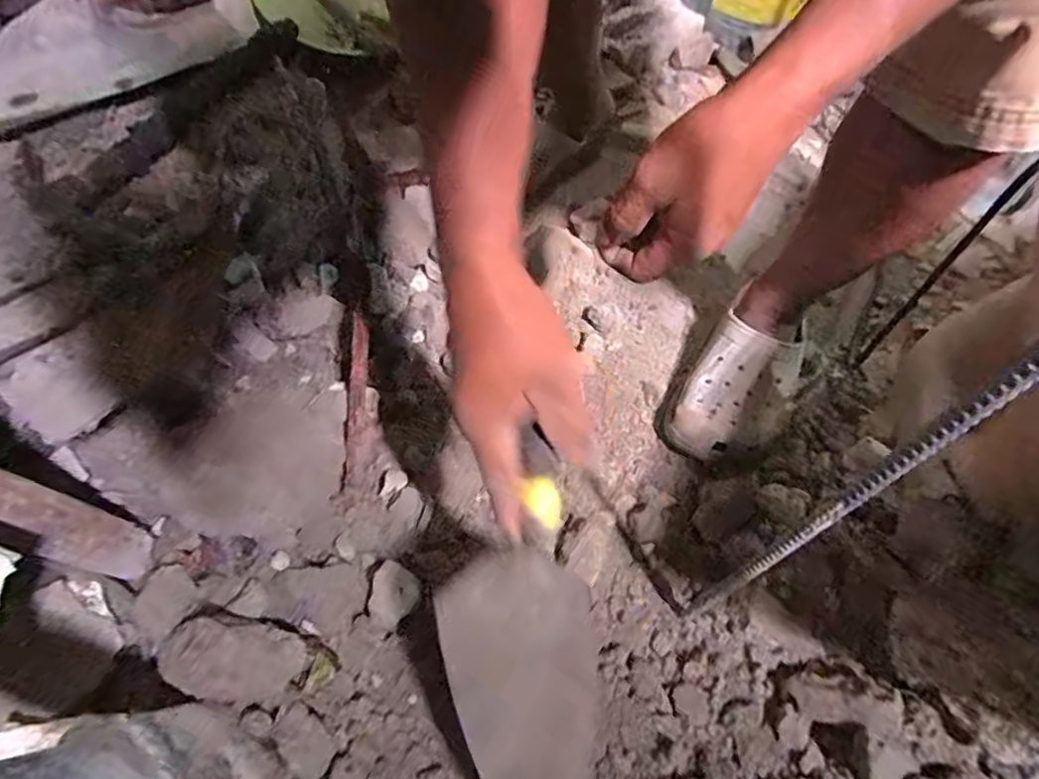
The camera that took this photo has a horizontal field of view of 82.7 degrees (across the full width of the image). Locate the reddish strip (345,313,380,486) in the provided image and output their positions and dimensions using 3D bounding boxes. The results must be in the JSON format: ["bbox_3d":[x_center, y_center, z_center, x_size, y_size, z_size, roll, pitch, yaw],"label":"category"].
[{"bbox_3d":[-0.145,0.006,0.538,0.027,0.012,0.149,-2,77,-4],"label":"reddish strip"}]

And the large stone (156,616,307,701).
[{"bbox_3d":[-0.202,0.187,0.413,0.100,0.056,0.052,8,58,2],"label":"large stone"}]

